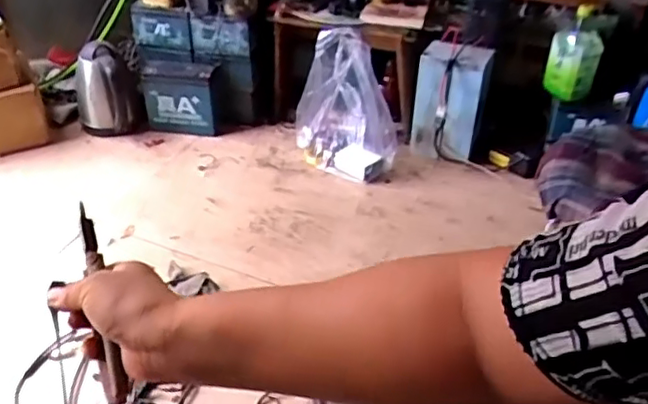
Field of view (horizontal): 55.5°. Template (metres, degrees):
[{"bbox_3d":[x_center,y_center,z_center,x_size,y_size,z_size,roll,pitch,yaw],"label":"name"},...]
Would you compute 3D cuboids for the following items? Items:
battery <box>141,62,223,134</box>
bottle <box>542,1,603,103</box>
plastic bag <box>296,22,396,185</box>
[{"bbox_3d":[-0.373,-0.271,1.614,0.203,0.166,0.112,13,38,14],"label":"battery"},{"bbox_3d":[0.599,-0.359,1.467,0.112,0.207,0.139,15,39,16],"label":"bottle"},{"bbox_3d":[0.058,-0.240,1.504,0.254,0.311,0.219,2,36,1],"label":"plastic bag"}]

